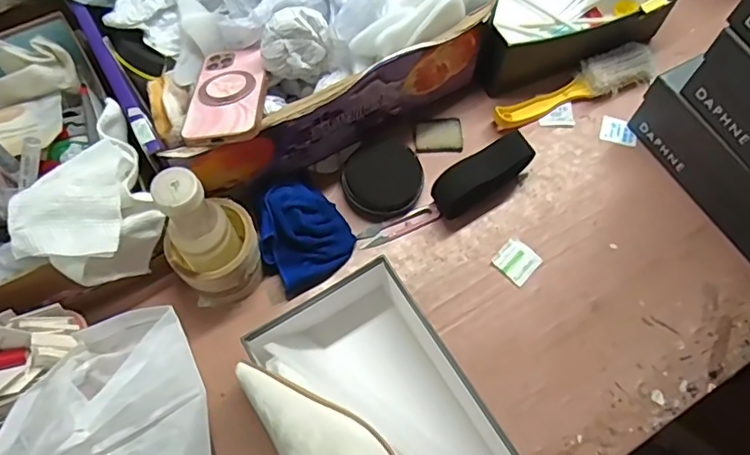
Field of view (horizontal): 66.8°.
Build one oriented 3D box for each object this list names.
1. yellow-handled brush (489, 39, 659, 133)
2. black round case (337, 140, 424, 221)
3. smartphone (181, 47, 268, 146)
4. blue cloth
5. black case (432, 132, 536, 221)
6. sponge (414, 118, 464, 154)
[{"bbox_3d":[0.257,-0.174,0.719,0.226,0.036,0.052,-25,69,-12],"label":"yellow-handled brush"},{"bbox_3d":[0.007,-0.060,0.666,0.089,0.024,0.097,0,66,-1],"label":"black round case"},{"bbox_3d":[-0.148,-0.138,0.575,0.074,0.012,0.143,-7,50,4],"label":"smartphone"},{"bbox_3d":[-0.080,0.004,0.623,0.102,0.054,0.102,-37,72,-16],"label":"blue cloth"},{"bbox_3d":[0.123,-0.060,0.655,0.119,0.049,0.041,-30,70,-14],"label":"black case"},{"bbox_3d":[0.080,-0.112,0.708,0.061,0.010,0.045,-7,66,-4],"label":"sponge"}]

